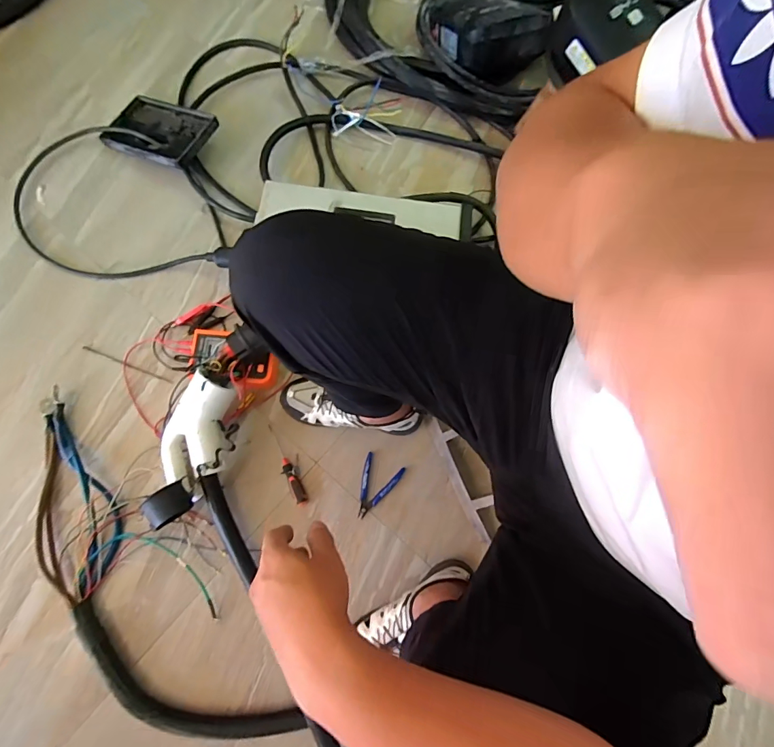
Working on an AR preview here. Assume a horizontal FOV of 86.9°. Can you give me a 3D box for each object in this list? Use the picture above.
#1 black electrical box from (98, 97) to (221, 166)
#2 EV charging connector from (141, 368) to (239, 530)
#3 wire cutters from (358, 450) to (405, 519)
[{"bbox_3d":[-0.548,-0.578,0.977,0.278,0.031,0.169,22,74,16],"label":"black electrical box"},{"bbox_3d":[-0.336,0.128,0.718,0.104,0.075,0.268,20,83,-26],"label":"EV charging connector"},{"bbox_3d":[-0.027,0.224,0.798,0.077,0.009,0.118,28,73,5],"label":"wire cutters"}]

